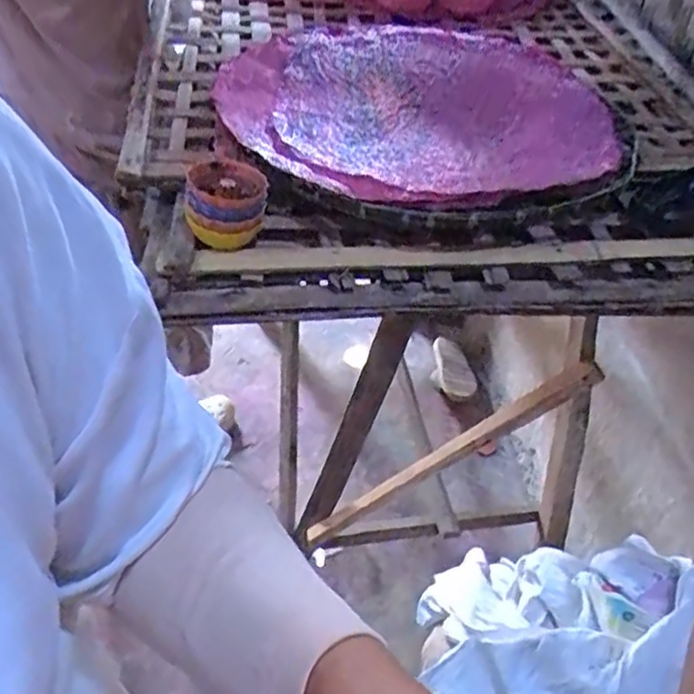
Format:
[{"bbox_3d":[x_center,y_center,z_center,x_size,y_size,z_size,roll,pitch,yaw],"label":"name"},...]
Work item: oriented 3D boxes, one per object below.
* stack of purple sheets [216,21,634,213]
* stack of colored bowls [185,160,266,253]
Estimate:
[{"bbox_3d":[0.069,-0.257,0.693,0.409,0.033,0.381,-16,50,-22],"label":"stack of purple sheets"},{"bbox_3d":[-0.096,-0.114,0.539,0.060,0.047,0.070,3,46,-5],"label":"stack of colored bowls"}]

